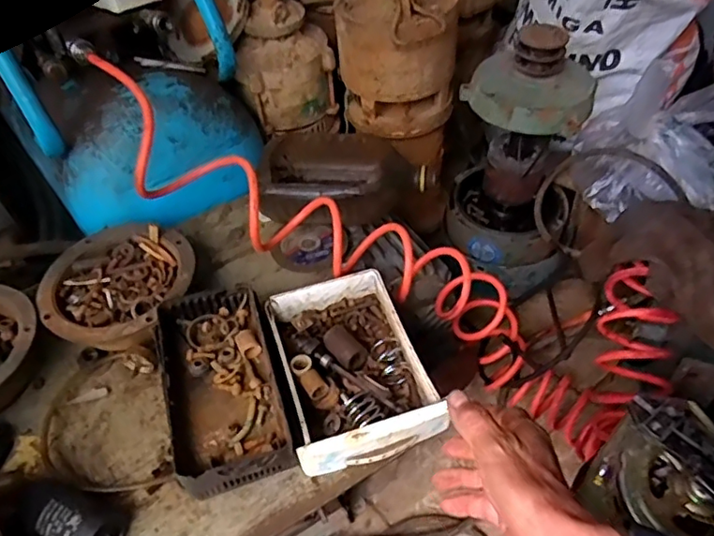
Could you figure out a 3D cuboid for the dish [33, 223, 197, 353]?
[{"bbox_3d":[-0.236,0.022,0.589,0.146,0.052,0.145,-2,47,2],"label":"dish"}]

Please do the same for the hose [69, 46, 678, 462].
[{"bbox_3d":[0.030,-0.024,0.609,0.674,0.238,0.150,28,49,-11],"label":"hose"}]

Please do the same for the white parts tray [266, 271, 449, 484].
[{"bbox_3d":[-0.007,0.086,0.524,0.119,0.037,0.176,-16,48,-10],"label":"white parts tray"}]

